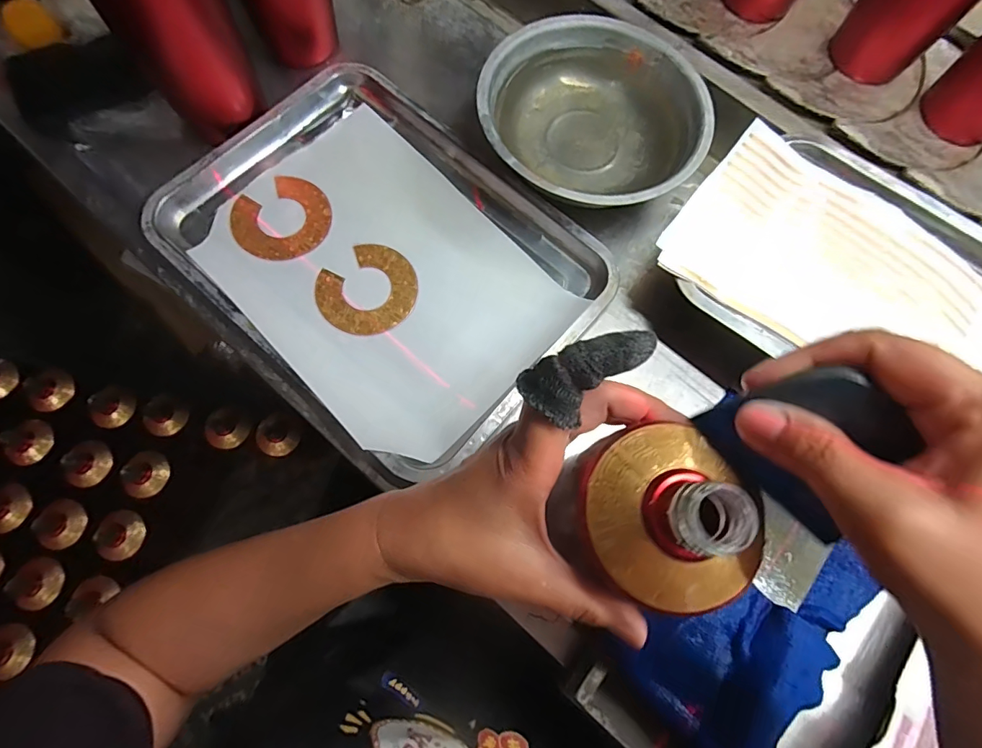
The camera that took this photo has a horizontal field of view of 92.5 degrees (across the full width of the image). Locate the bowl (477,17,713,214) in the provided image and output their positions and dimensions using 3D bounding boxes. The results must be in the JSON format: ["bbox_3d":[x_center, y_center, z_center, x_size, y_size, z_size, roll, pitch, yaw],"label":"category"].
[{"bbox_3d":[0.090,-0.229,0.417,0.196,0.048,0.194,0,76,-1],"label":"bowl"}]

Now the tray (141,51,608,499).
[{"bbox_3d":[-0.094,-0.106,0.397,0.352,0.029,0.261,41,79,9],"label":"tray"}]

